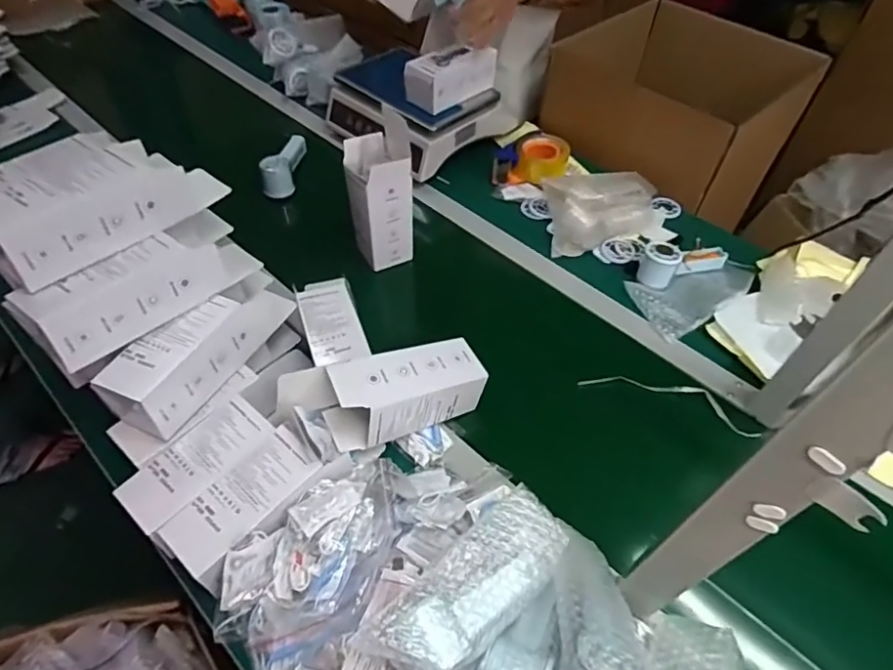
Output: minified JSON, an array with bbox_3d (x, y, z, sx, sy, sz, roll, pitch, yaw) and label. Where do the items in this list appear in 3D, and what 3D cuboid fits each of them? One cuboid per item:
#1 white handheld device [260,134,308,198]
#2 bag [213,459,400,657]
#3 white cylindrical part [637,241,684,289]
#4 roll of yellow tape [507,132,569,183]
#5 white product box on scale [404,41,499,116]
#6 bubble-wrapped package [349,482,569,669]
[{"bbox_3d":[-0.307,-0.326,1.027,0.056,0.063,0.152,3,51,1],"label":"white handheld device"},{"bbox_3d":[-0.134,0.227,0.580,0.143,0.054,0.206,17,53,12],"label":"bag"},{"bbox_3d":[0.340,-0.114,0.869,0.055,0.049,0.062,25,55,18],"label":"white cylindrical part"},{"bbox_3d":[0.183,-0.340,1.057,0.100,0.045,0.116,18,54,13],"label":"roll of yellow tape"},{"bbox_3d":[0.010,-0.482,1.001,0.083,0.073,0.163,36,59,24],"label":"white product box on scale"},{"bbox_3d":[0.027,0.240,0.508,0.205,0.075,0.080,-37,61,-26],"label":"bubble-wrapped package"}]

